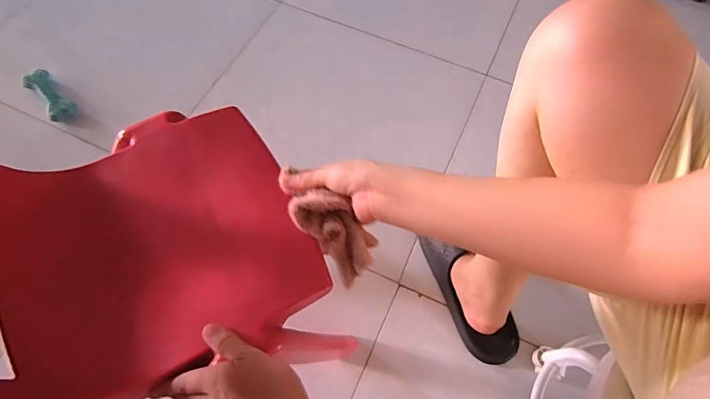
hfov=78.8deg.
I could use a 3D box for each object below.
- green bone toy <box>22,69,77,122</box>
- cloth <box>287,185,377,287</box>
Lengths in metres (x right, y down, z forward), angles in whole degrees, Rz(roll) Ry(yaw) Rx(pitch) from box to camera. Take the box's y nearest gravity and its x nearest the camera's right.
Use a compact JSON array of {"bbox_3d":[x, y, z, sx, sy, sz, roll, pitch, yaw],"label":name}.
[{"bbox_3d":[-0.619,-0.213,0.872,0.049,0.030,0.138,-40,71,-19],"label":"green bone toy"},{"bbox_3d":[-0.019,0.036,0.480,0.057,0.028,0.113,-47,109,-21],"label":"cloth"}]

